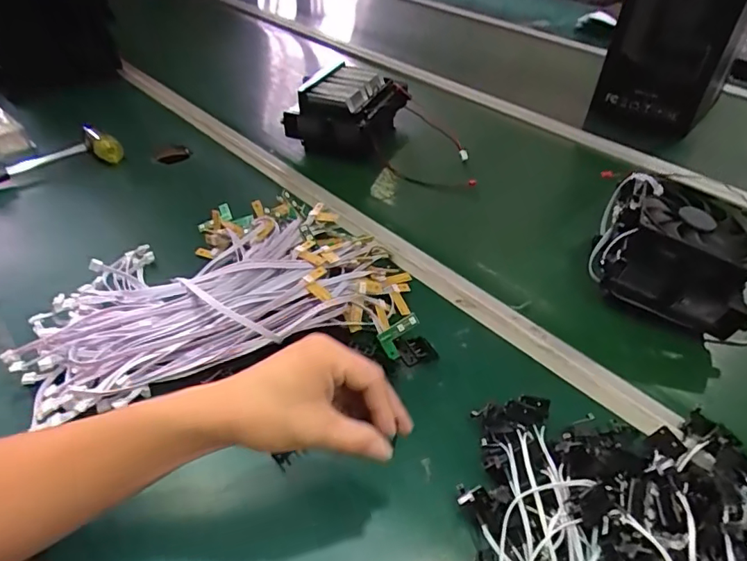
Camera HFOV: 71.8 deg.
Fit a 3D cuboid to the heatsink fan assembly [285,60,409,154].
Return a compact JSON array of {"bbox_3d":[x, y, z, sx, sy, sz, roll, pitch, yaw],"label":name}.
[{"bbox_3d":[-0.044,-0.276,0.828,0.141,0.080,0.176,15,43,14],"label":"heatsink fan assembly"}]

